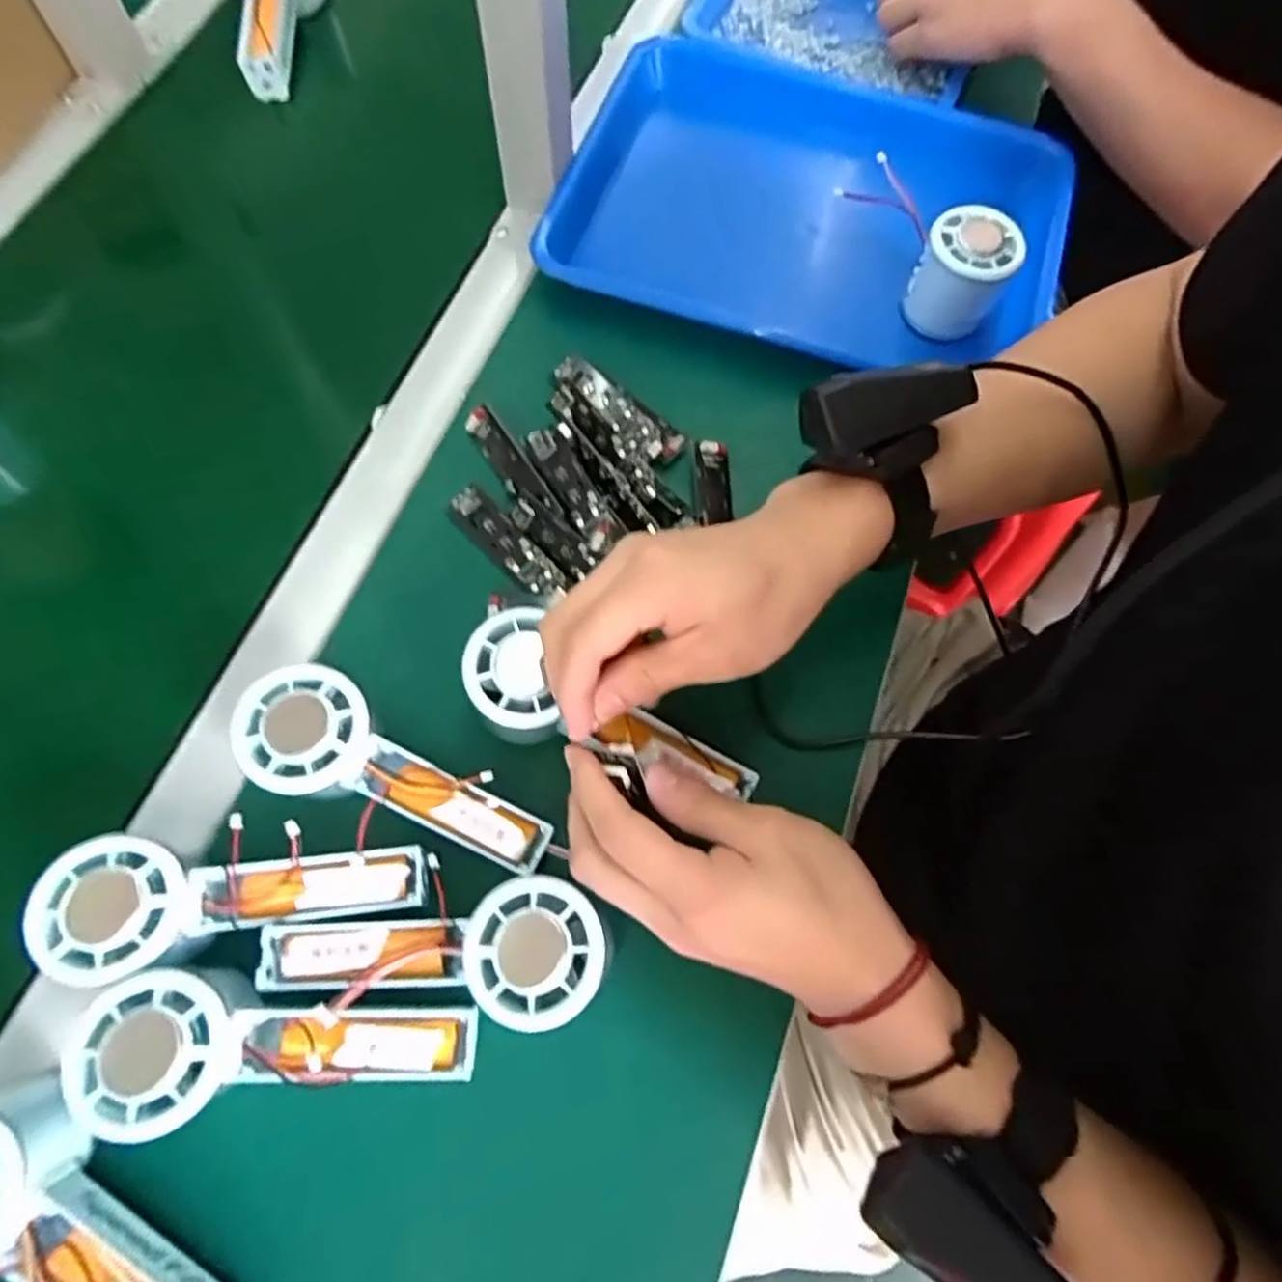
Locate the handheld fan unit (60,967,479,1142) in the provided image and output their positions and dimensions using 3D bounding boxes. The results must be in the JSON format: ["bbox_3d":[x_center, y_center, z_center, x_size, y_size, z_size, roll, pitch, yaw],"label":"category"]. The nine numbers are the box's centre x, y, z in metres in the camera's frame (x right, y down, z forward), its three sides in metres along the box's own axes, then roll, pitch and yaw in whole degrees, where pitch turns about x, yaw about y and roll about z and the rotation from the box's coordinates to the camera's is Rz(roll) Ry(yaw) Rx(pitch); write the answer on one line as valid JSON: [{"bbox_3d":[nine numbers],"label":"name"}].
[{"bbox_3d":[-0.150,0.172,0.319,0.150,0.051,0.054,5,68,-13],"label":"handheld fan unit"}]

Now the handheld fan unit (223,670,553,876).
[{"bbox_3d":[-0.114,0.064,0.346,0.149,0.027,0.053,29,70,-7],"label":"handheld fan unit"}]

